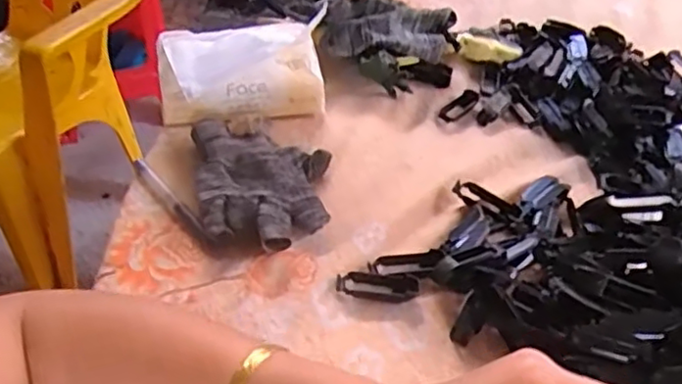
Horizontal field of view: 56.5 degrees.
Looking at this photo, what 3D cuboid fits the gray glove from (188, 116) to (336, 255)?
[{"bbox_3d":[-0.064,-0.004,0.484,0.104,0.030,0.118,2,43,-3],"label":"gray glove"}]

